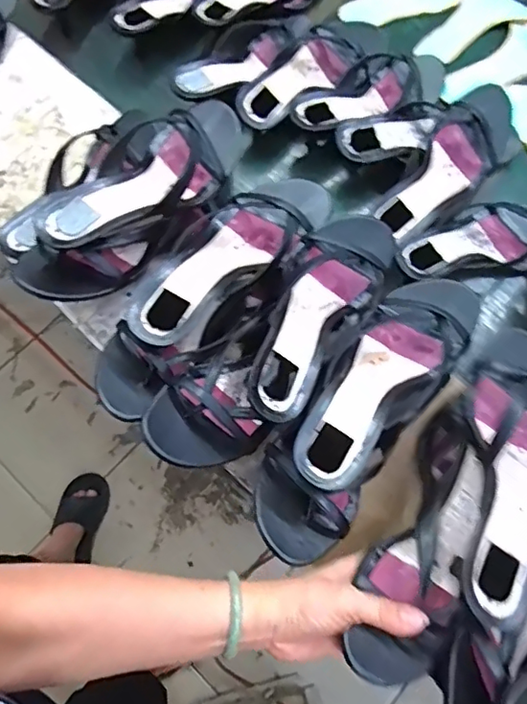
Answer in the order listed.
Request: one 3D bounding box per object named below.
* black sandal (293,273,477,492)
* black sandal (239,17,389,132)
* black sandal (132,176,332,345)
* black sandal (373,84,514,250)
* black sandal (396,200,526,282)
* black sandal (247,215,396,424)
[{"bbox_3d":[0.113,0.020,0.486,0.096,0.045,0.244,38,61,11],"label":"black sandal"},{"bbox_3d":[0.060,-0.364,0.710,0.093,0.041,0.240,43,76,13],"label":"black sandal"},{"bbox_3d":[-0.027,-0.094,0.528,0.104,0.050,0.249,38,63,11],"label":"black sandal"},{"bbox_3d":[0.215,-0.209,0.658,0.088,0.071,0.240,36,75,11],"label":"black sandal"},{"bbox_3d":[0.244,-0.123,0.633,0.211,0.047,0.093,-22,72,-22],"label":"black sandal"},{"bbox_3d":[0.056,-0.045,0.511,0.090,0.053,0.251,28,56,9],"label":"black sandal"}]

